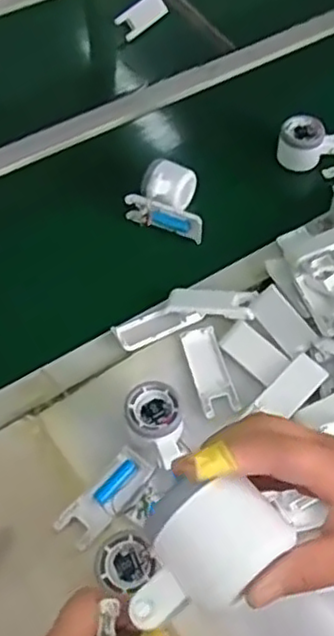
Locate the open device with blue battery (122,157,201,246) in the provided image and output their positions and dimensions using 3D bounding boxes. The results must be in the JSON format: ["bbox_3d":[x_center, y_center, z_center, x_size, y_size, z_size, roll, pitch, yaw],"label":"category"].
[{"bbox_3d":[0.005,-0.155,0.852,0.100,0.066,0.062,17,58,12],"label":"open device with blue battery"}]

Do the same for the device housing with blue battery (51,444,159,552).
[{"bbox_3d":[-0.059,0.178,0.663,0.042,0.013,0.106,35,63,22],"label":"device housing with blue battery"}]

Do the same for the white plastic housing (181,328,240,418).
[{"bbox_3d":[0.048,0.058,0.737,0.039,0.012,0.104,-13,57,-8],"label":"white plastic housing"}]

